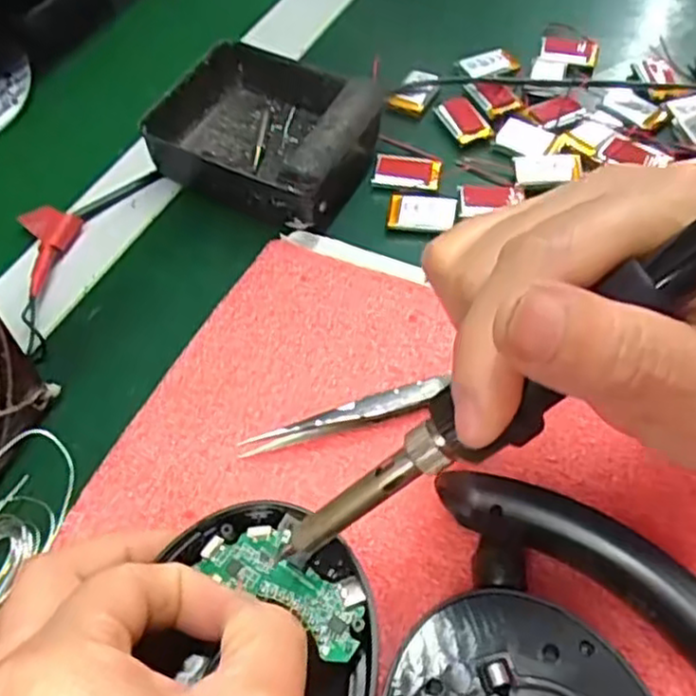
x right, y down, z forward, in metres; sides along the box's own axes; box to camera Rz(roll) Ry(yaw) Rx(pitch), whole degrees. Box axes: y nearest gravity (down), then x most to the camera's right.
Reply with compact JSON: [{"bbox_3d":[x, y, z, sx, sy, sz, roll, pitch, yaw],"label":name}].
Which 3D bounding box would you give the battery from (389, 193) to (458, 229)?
[{"bbox_3d":[0.034,-0.063,0.328,0.030,0.008,0.018,4,54,5],"label":"battery"}]

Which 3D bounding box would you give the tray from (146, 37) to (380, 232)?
[{"bbox_3d":[-0.038,-0.103,0.343,0.095,0.033,0.081,23,58,17],"label":"tray"}]

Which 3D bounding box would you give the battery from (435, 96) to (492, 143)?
[{"bbox_3d":[0.058,-0.119,0.369,0.019,0.004,0.035,-17,55,-10],"label":"battery"}]

